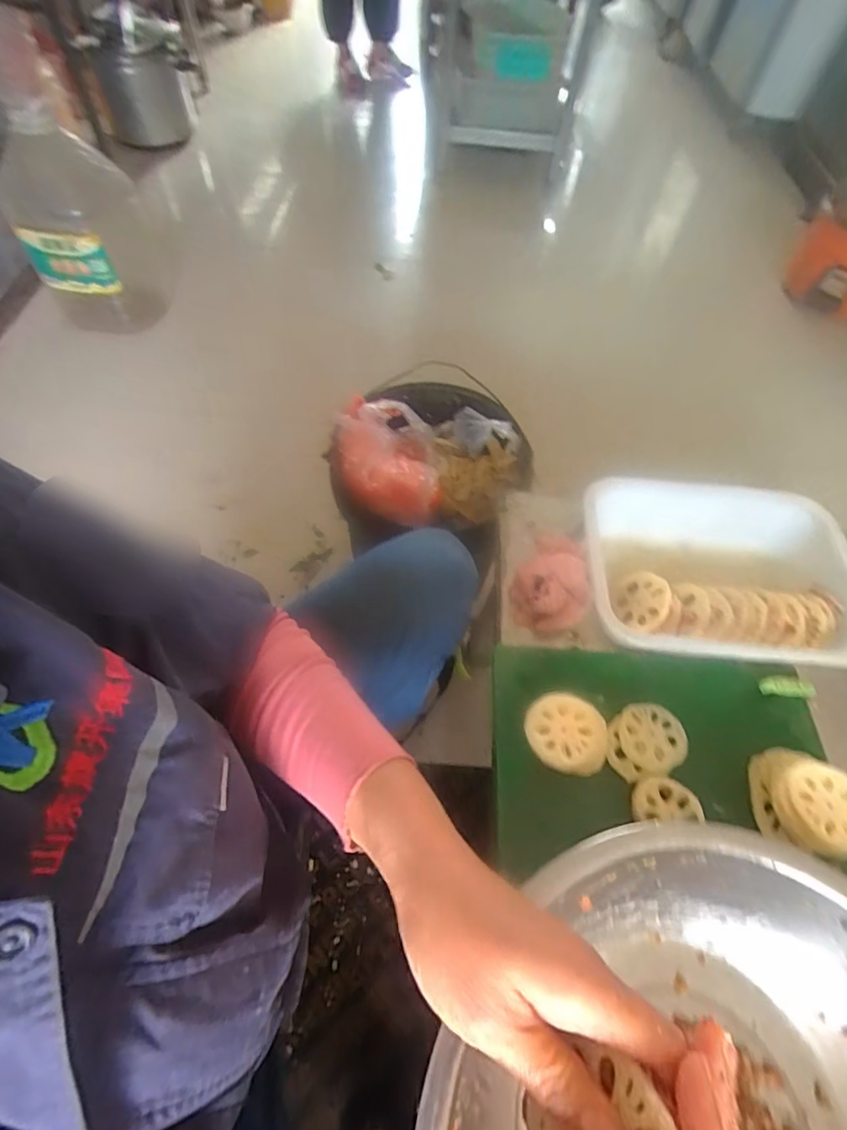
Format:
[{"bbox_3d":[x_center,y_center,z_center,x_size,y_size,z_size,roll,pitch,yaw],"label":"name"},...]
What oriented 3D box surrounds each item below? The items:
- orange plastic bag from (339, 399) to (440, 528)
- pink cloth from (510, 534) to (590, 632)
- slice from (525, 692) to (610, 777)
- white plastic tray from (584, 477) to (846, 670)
[{"bbox_3d":[-0.052,-0.163,0.764,0.155,0.090,0.201,-3,59,-5],"label":"orange plastic bag"},{"bbox_3d":[0.148,0.020,0.558,0.081,0.051,0.103,29,62,13],"label":"pink cloth"},{"bbox_3d":[0.132,0.155,0.462,0.072,0.021,0.071,2,59,-3],"label":"slice"},{"bbox_3d":[0.325,0.013,0.547,0.283,0.081,0.200,7,59,1],"label":"white plastic tray"}]

